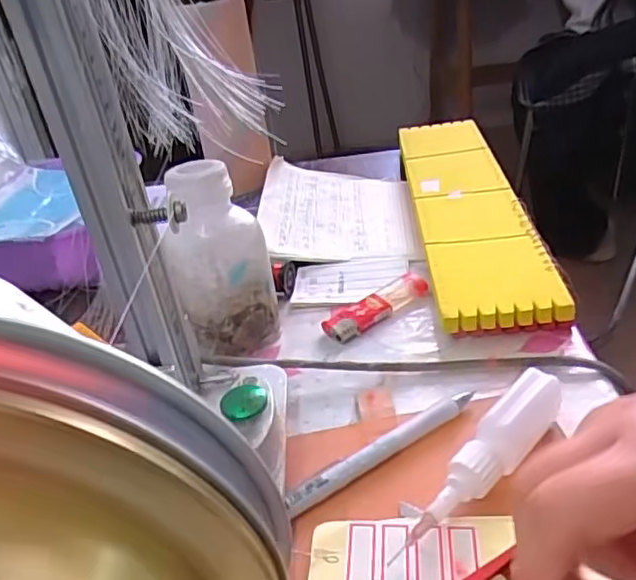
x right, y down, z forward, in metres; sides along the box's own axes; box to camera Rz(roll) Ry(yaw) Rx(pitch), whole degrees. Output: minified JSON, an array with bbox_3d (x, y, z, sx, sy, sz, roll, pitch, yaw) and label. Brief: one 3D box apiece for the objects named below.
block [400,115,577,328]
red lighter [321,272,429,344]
[{"bbox_3d":[0.123,-0.077,0.536,0.082,0.017,0.336,-6,35,5],"label":"block"},{"bbox_3d":[0.042,0.011,0.450,0.084,0.017,0.023,-26,36,-27],"label":"red lighter"}]

